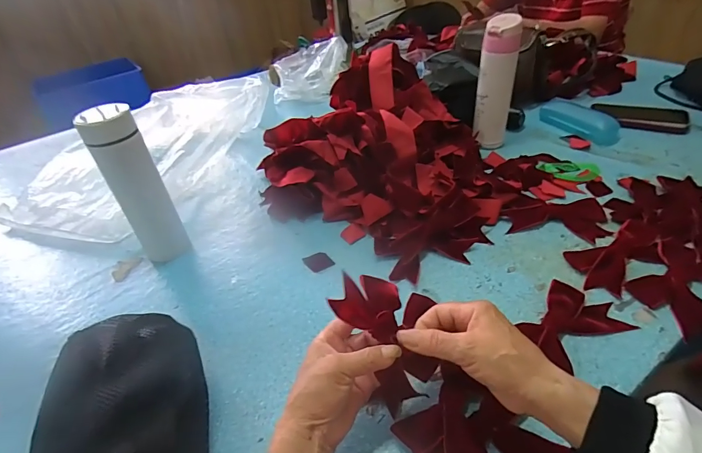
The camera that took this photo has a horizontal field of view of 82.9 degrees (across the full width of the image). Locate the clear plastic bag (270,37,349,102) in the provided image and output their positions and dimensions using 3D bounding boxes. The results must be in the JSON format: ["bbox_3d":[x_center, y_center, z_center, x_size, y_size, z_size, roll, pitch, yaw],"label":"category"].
[{"bbox_3d":[-0.105,-0.413,1.043,0.195,0.110,0.181,-2,39,6],"label":"clear plastic bag"}]

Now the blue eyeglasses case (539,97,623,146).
[{"bbox_3d":[0.441,-0.207,0.769,0.061,0.034,0.152,-26,43,-22],"label":"blue eyeglasses case"}]

